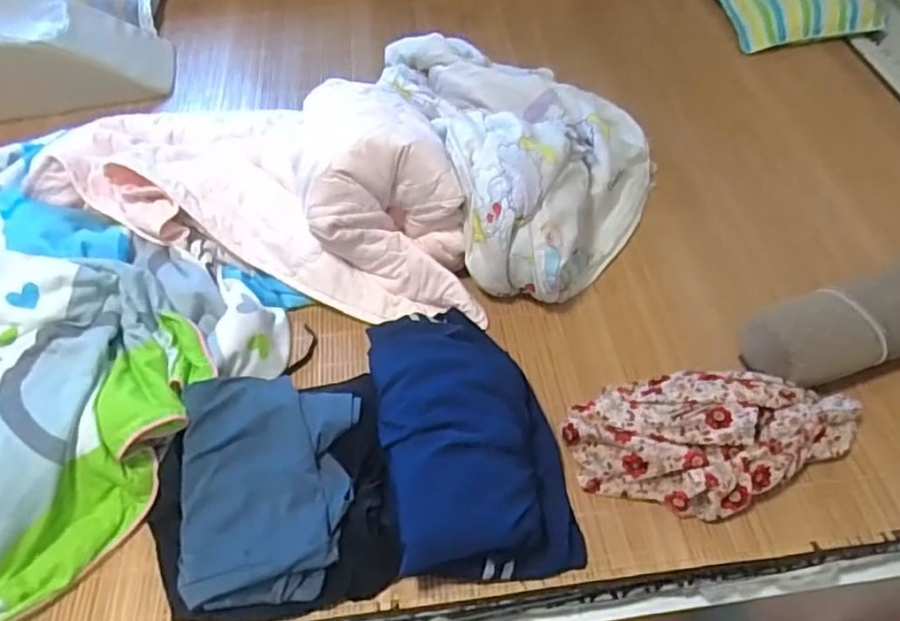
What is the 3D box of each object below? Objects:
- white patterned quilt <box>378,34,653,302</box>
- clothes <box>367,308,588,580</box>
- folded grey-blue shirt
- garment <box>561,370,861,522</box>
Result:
[{"bbox_3d":[0.132,-0.280,1.048,0.374,0.198,0.570,-18,54,-11],"label":"white patterned quilt"},{"bbox_3d":[0.018,0.121,0.758,0.198,0.084,0.355,-10,53,-6],"label":"clothes"},{"bbox_3d":[-0.203,0.186,0.730,0.198,0.041,0.261,-6,52,-3],"label":"folded grey-blue shirt"},{"bbox_3d":[0.308,0.134,0.759,0.332,0.055,0.183,-15,53,-9],"label":"garment"}]

